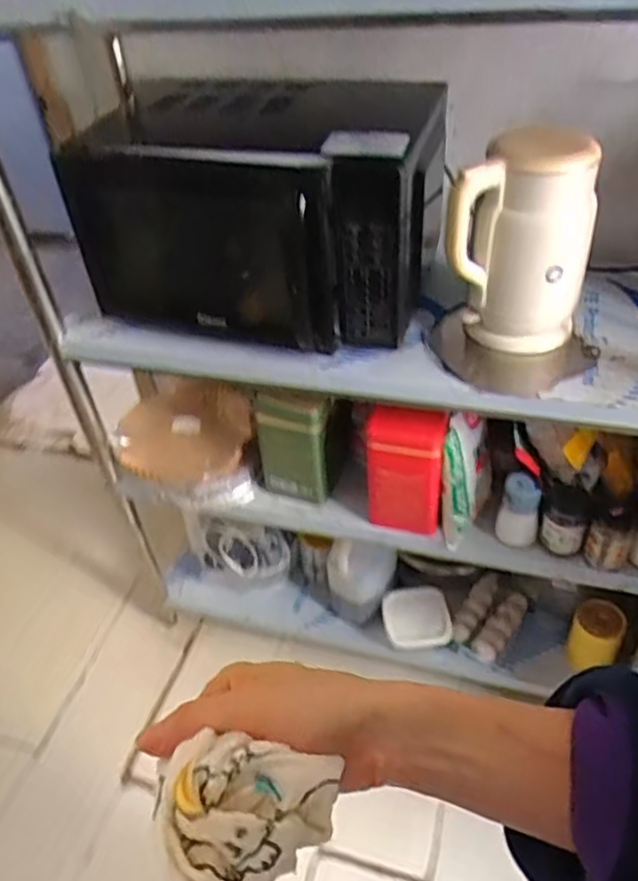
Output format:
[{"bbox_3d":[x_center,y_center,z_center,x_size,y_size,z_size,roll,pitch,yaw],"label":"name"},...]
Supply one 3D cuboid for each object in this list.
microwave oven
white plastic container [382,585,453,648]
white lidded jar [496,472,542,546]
[{"bbox_3d":[-0.100,-0.342,0.962,0.515,0.255,0.390,3,41,9],"label":"microwave oven"},{"bbox_3d":[0.194,0.353,1.333,0.127,0.066,0.115,-4,41,1],"label":"white plastic container"},{"bbox_3d":[0.309,0.101,1.026,0.059,0.115,0.055,-3,41,2],"label":"white lidded jar"}]

